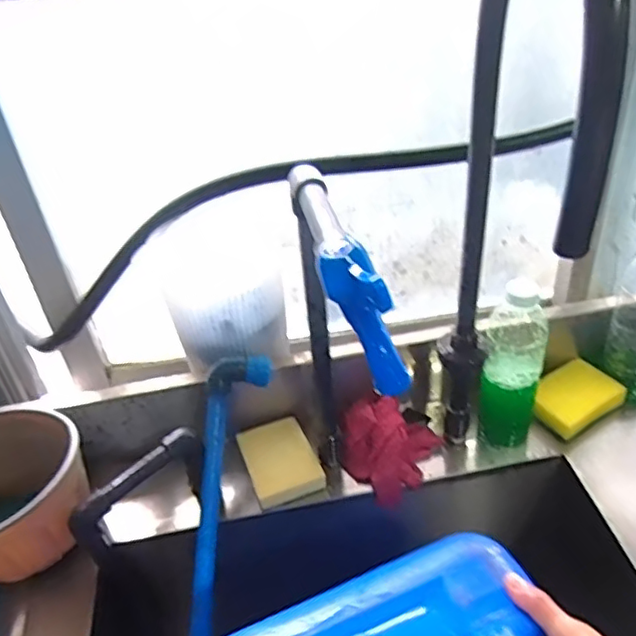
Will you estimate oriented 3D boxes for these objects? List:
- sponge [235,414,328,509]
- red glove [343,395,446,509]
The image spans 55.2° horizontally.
[{"bbox_3d":[-0.044,0.160,0.694,0.075,0.027,0.098,-18,38,-15],"label":"sponge"},{"bbox_3d":[0.079,0.148,0.695,0.092,0.085,0.099,-4,36,3],"label":"red glove"}]

